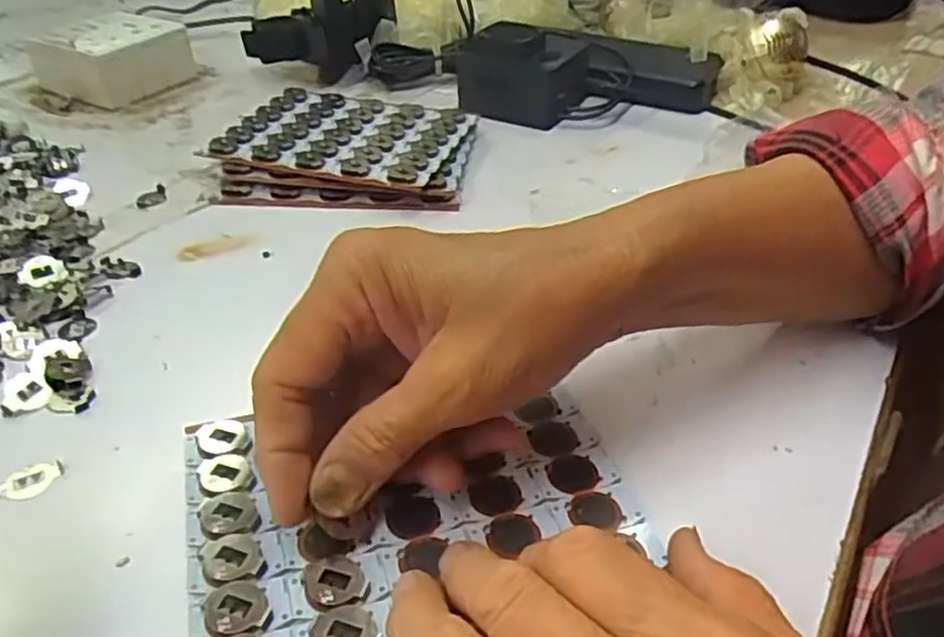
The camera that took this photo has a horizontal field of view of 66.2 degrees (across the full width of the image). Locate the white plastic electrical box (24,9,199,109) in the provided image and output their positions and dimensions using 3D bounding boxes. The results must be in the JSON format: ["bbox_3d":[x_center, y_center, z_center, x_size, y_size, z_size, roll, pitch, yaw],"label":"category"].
[{"bbox_3d":[-0.281,-0.208,0.569,0.090,0.048,0.084,19,42,22],"label":"white plastic electrical box"}]

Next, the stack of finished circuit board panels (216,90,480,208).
[{"bbox_3d":[-0.080,-0.112,0.472,0.155,0.020,0.125,3,38,3],"label":"stack of finished circuit board panels"}]

